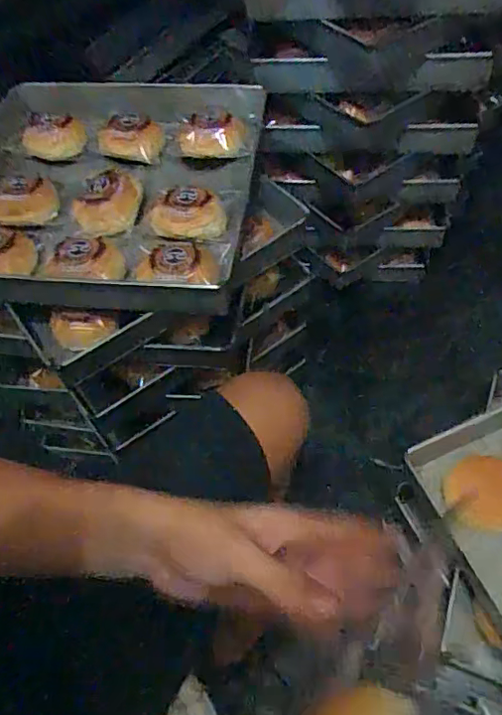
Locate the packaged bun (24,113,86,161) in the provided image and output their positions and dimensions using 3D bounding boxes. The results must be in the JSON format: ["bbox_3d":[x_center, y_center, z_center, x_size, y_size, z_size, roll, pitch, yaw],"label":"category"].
[{"bbox_3d":[-0.309,-0.357,0.900,0.107,0.047,0.062,1,55,6],"label":"packaged bun"}]

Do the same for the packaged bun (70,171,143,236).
[{"bbox_3d":[-0.202,-0.217,0.779,0.092,0.039,0.092,0,55,6],"label":"packaged bun"}]

